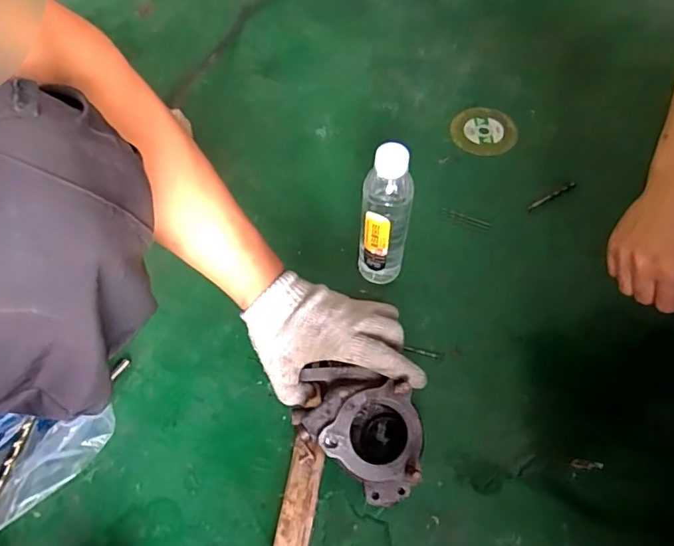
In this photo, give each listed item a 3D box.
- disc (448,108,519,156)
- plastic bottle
[{"bbox_3d":[0.225,-0.217,0.771,0.098,0.008,0.093,-3,64,6],"label":"disc"},{"bbox_3d":[0.052,-0.058,0.565,0.053,0.198,0.054,20,62,12],"label":"plastic bottle"}]

